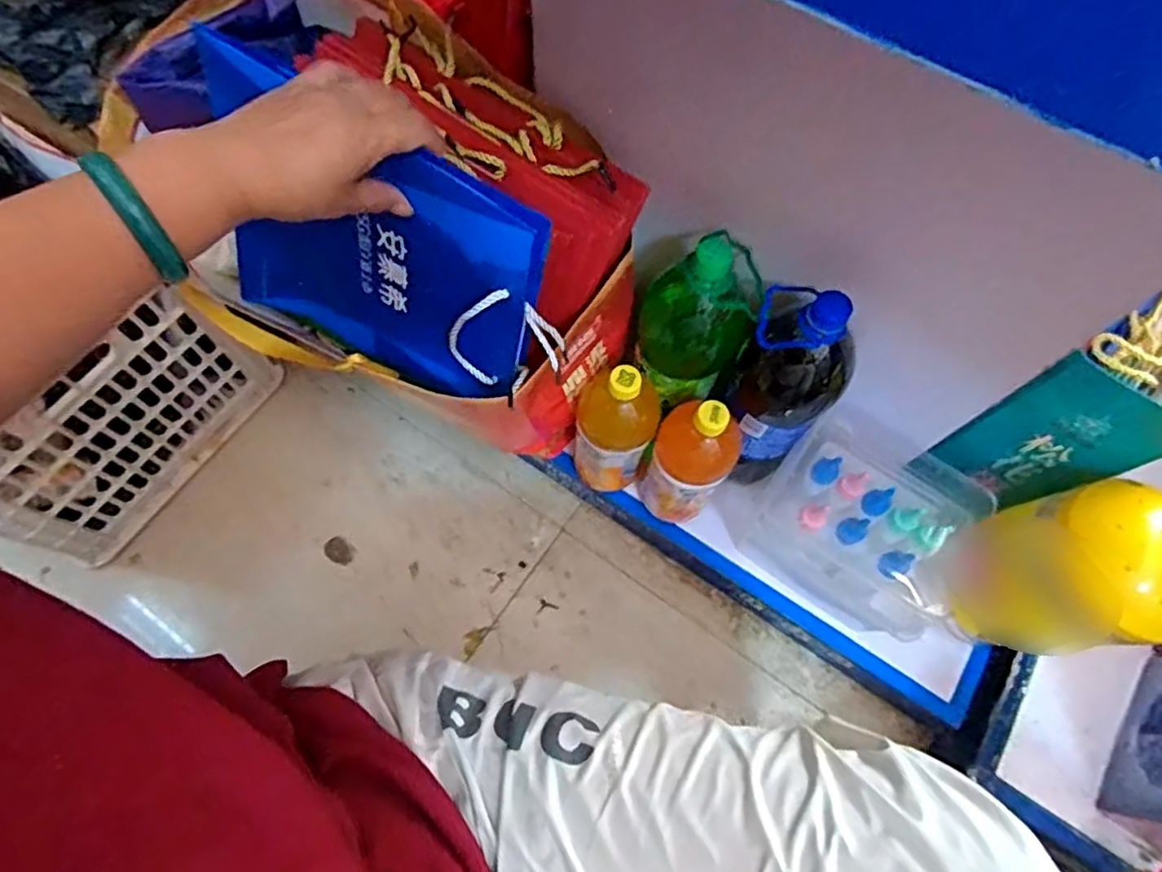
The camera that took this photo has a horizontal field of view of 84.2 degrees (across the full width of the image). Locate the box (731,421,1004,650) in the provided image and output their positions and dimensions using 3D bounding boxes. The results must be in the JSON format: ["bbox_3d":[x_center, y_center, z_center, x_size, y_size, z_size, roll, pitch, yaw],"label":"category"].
[{"bbox_3d":[0.301,0.097,0.702,0.205,0.120,0.165,37,72,12],"label":"box"}]

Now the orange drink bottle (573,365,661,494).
[{"bbox_3d":[0.036,-0.005,0.683,0.080,0.205,0.067,11,68,2],"label":"orange drink bottle"}]

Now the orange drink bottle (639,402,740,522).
[{"bbox_3d":[0.113,0.029,0.676,0.078,0.212,0.072,1,68,-2],"label":"orange drink bottle"}]

